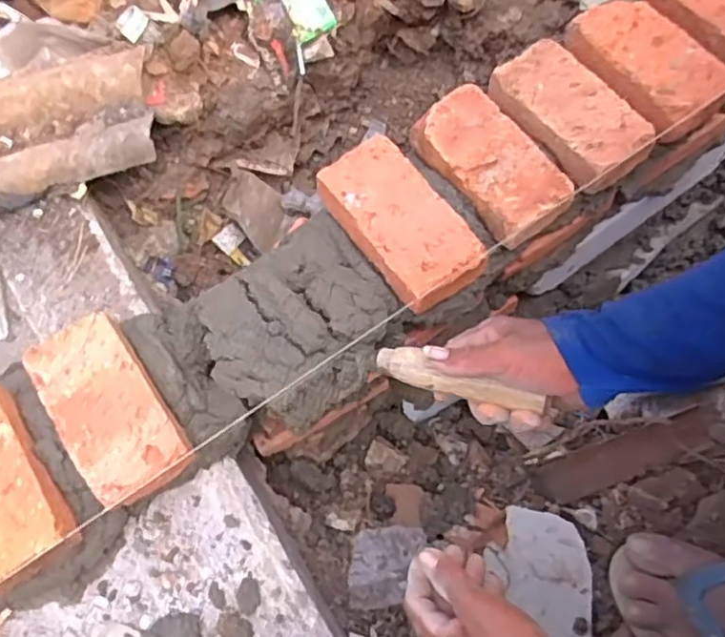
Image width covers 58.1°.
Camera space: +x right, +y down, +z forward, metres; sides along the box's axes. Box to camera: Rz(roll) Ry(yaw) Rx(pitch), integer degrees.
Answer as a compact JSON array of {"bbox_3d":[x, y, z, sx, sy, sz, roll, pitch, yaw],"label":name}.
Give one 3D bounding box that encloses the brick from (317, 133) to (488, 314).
[{"bbox_3d":[0.035,-0.087,0.593,0.085,0.039,0.157,-35,70,-11],"label":"brick"}]

